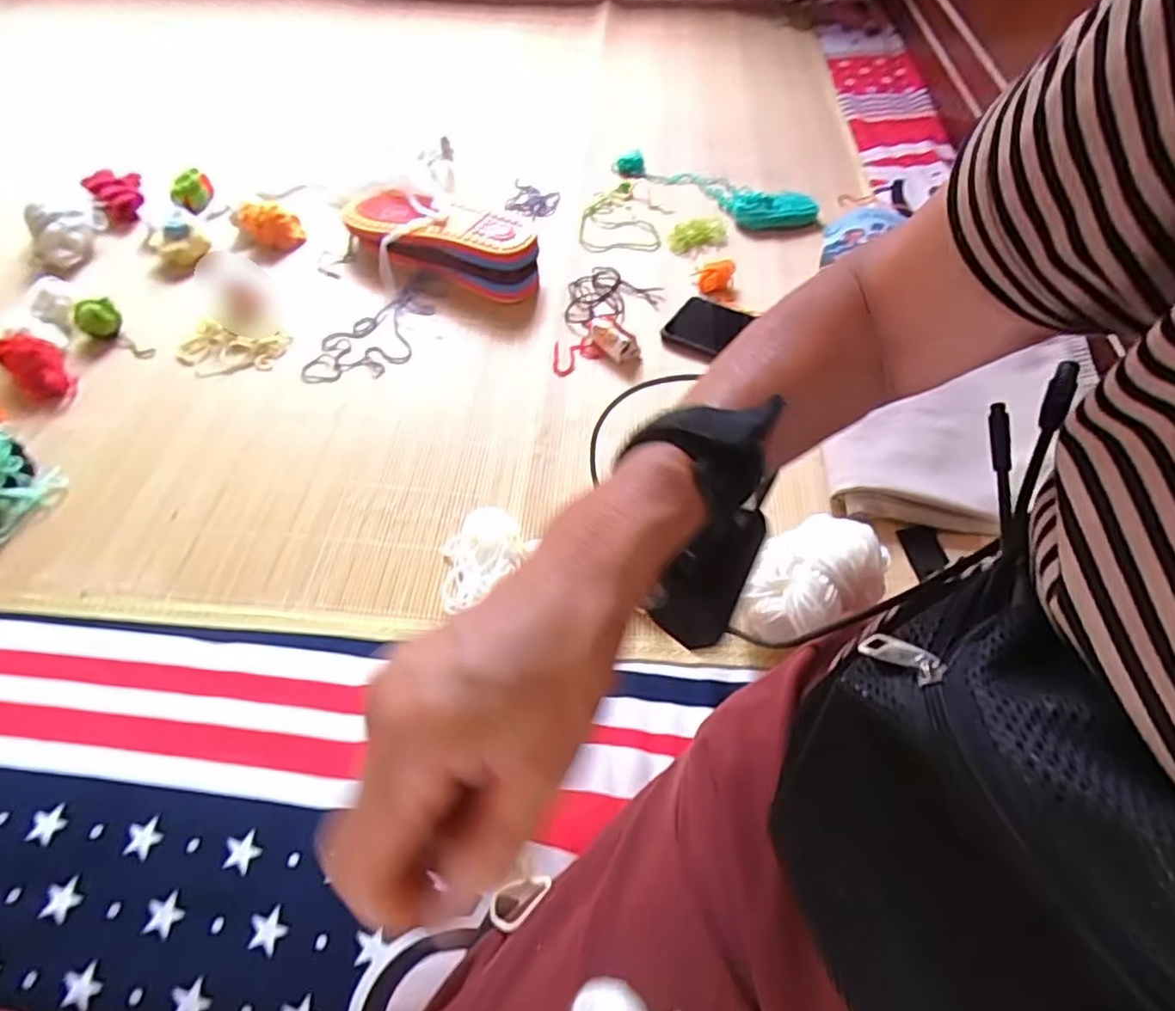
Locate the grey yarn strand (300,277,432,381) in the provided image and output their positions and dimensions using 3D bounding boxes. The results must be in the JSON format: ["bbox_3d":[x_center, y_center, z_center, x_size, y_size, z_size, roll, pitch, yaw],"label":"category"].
[{"bbox_3d":[-0.231,-0.194,0.695,0.096,0.011,0.176,9,54,7],"label":"grey yarn strand"}]

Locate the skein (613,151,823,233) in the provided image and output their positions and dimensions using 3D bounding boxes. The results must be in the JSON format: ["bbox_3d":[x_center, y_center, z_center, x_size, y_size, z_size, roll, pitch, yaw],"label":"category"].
[{"bbox_3d":[0.160,-0.429,0.853,0.287,0.027,0.083,33,60,22],"label":"skein"}]

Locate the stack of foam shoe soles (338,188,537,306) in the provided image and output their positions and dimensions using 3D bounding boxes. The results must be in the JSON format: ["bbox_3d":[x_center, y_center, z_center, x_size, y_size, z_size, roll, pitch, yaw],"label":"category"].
[{"bbox_3d":[-0.175,-0.307,0.739,0.252,0.062,0.088,21,56,15],"label":"stack of foam shoe soles"}]

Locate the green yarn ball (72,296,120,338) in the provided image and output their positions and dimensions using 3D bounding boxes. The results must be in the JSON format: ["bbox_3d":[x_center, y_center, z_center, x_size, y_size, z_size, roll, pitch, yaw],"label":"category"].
[{"bbox_3d":[-0.524,-0.201,0.680,0.040,0.039,0.038,0,54,0],"label":"green yarn ball"}]

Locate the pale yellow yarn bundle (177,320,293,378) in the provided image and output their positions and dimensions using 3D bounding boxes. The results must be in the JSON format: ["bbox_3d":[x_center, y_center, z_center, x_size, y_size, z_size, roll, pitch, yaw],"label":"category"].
[{"bbox_3d":[-0.376,-0.163,0.670,0.105,0.017,0.071,5,54,4],"label":"pale yellow yarn bundle"}]

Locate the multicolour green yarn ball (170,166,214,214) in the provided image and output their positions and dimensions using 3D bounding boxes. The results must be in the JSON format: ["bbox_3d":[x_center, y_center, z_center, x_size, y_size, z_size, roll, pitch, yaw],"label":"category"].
[{"bbox_3d":[-0.516,-0.410,0.829,0.052,0.037,0.043,-24,57,-16],"label":"multicolour green yarn ball"}]

